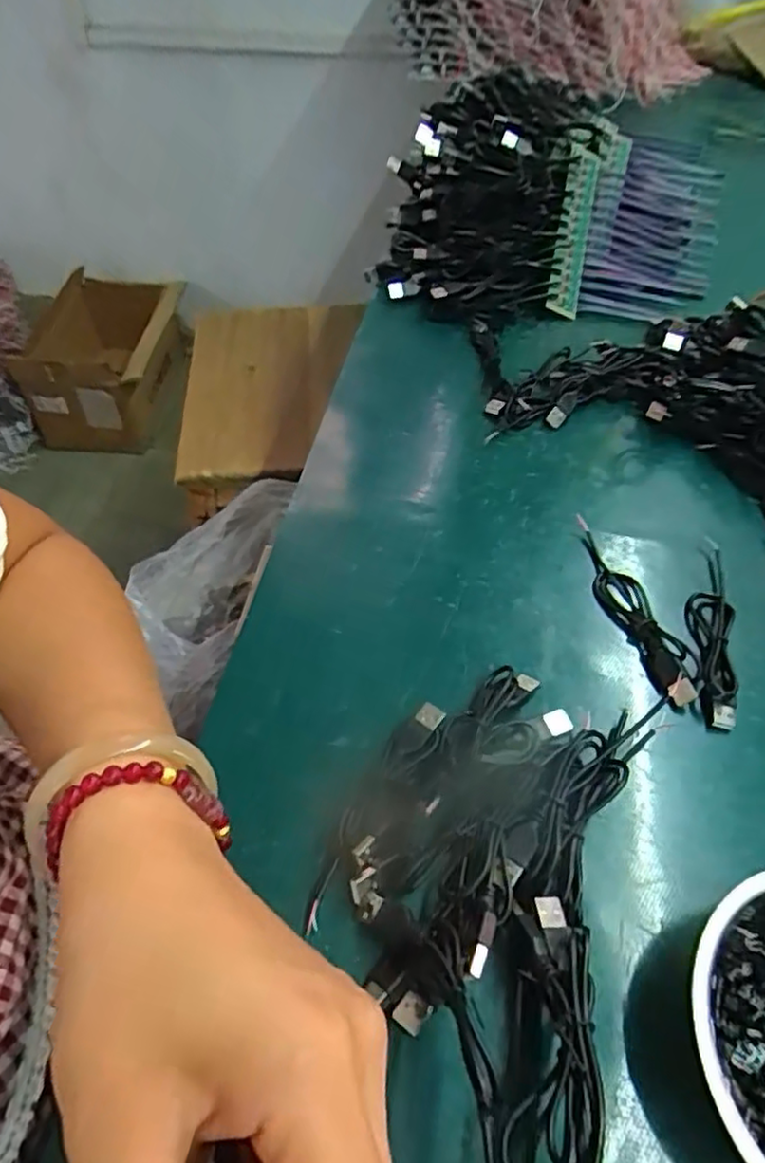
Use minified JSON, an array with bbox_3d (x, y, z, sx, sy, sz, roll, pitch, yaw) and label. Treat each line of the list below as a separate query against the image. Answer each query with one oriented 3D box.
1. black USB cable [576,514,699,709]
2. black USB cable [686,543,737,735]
[{"bbox_3d":[0.151,0.014,0.405,0.025,0.013,0.135,-14,54,-12],"label":"black USB cable"},{"bbox_3d":[0.199,0.026,0.400,0.024,0.011,0.133,13,53,9],"label":"black USB cable"}]

